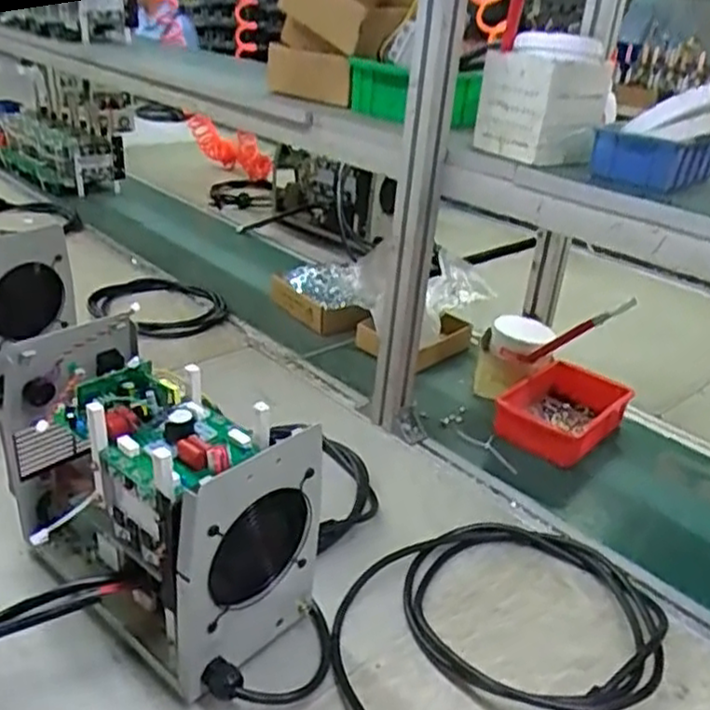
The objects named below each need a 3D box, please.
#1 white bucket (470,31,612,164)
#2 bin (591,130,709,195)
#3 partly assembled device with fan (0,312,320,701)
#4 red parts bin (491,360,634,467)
[{"bbox_3d":[0.215,-0.291,0.817,0.112,0.126,0.112,-13,33,-31],"label":"white bucket"},{"bbox_3d":[0.324,-0.213,0.771,0.134,0.051,0.089,-21,37,-39],"label":"bin"},{"bbox_3d":[-0.193,0.130,0.697,0.306,0.237,0.160,26,34,34],"label":"partly assembled device with fan"},{"bbox_3d":[0.305,0.081,1.063,0.140,0.062,0.194,27,35,36],"label":"red parts bin"}]

